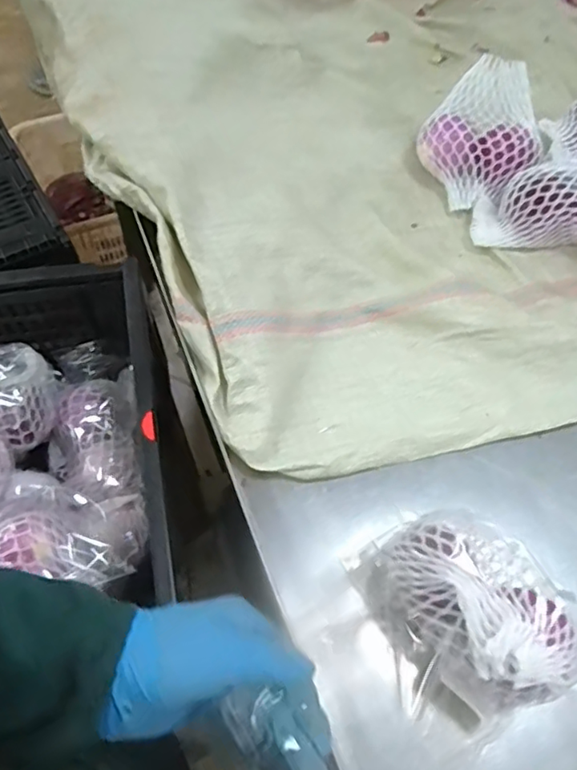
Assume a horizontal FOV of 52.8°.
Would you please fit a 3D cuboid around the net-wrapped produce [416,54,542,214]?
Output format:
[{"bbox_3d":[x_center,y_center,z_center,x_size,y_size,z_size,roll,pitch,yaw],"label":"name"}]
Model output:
[{"bbox_3d":[0.251,-0.323,0.747,0.144,0.094,0.149,-26,66,-17],"label":"net-wrapped produce"}]

